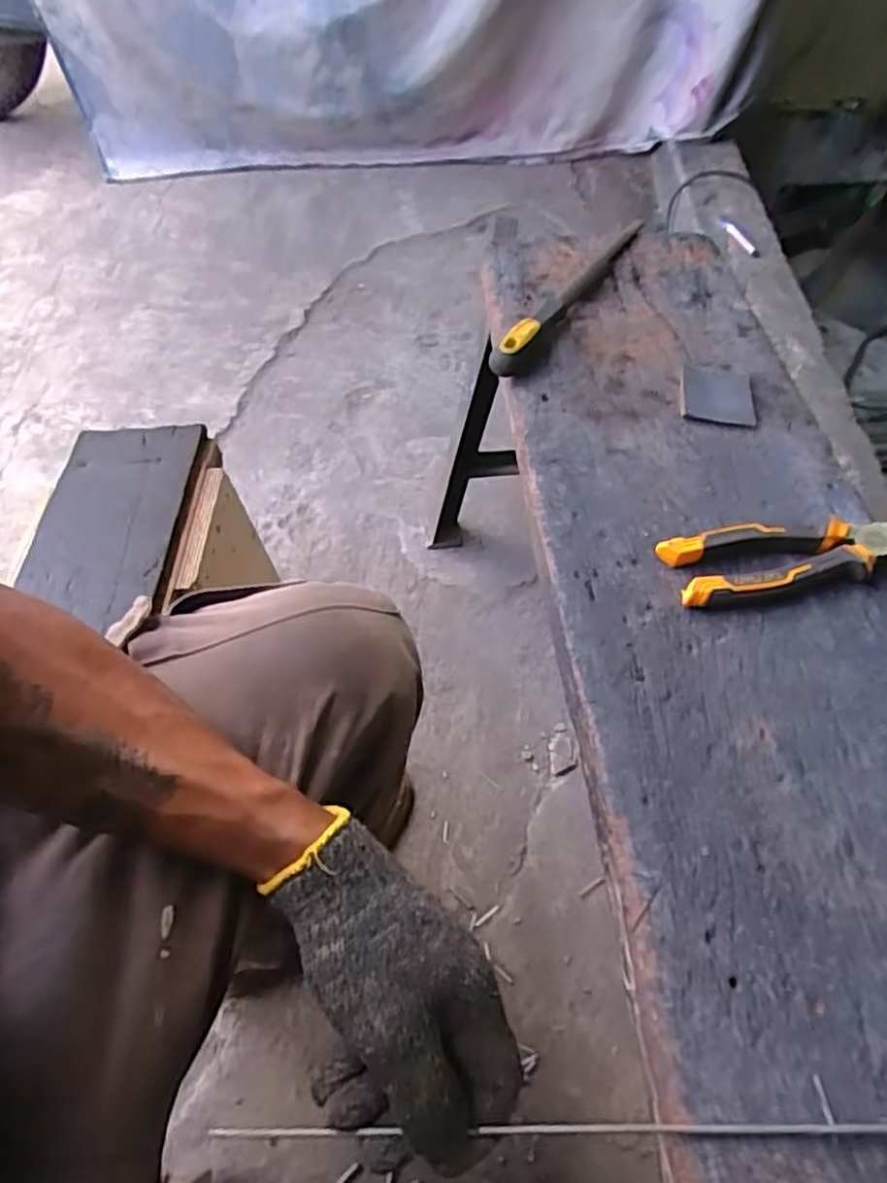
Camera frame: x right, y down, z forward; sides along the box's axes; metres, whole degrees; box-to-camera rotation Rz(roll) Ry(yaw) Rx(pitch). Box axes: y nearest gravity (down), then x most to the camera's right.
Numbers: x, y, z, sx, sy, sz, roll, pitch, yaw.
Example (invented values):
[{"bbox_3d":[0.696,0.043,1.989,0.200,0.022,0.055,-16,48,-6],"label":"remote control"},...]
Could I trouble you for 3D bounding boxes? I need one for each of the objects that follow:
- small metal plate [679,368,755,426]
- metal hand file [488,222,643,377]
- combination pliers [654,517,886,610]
[{"bbox_3d":[0.234,-0.168,0.602,0.059,0.009,0.070,8,57,3],"label":"small metal plate"},{"bbox_3d":[0.126,-0.292,0.660,0.025,0.033,0.292,28,60,16],"label":"metal hand file"},{"bbox_3d":[0.250,-0.024,0.484,0.188,0.028,0.052,-7,57,-7],"label":"combination pliers"}]

